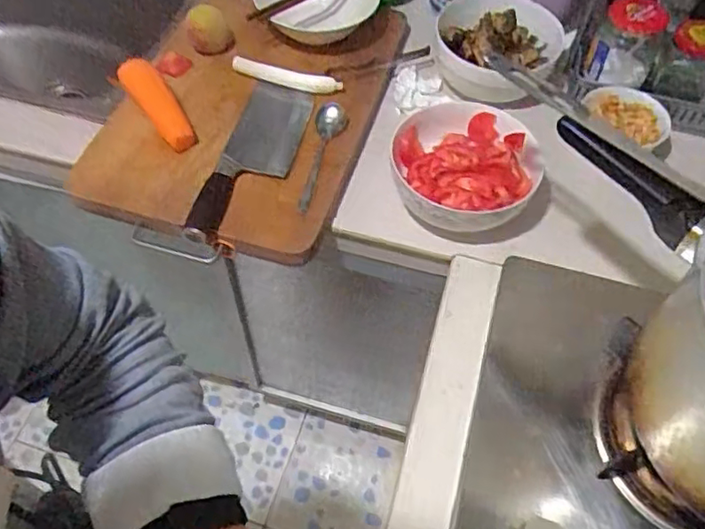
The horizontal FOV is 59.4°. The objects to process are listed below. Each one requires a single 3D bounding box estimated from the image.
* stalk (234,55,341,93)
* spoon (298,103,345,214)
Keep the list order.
[{"bbox_3d":[-0.093,-0.261,0.856,0.154,0.024,0.018,14,56,8],"label":"stalk"},{"bbox_3d":[-0.041,-0.135,0.781,0.038,0.029,0.157,12,69,7],"label":"spoon"}]

